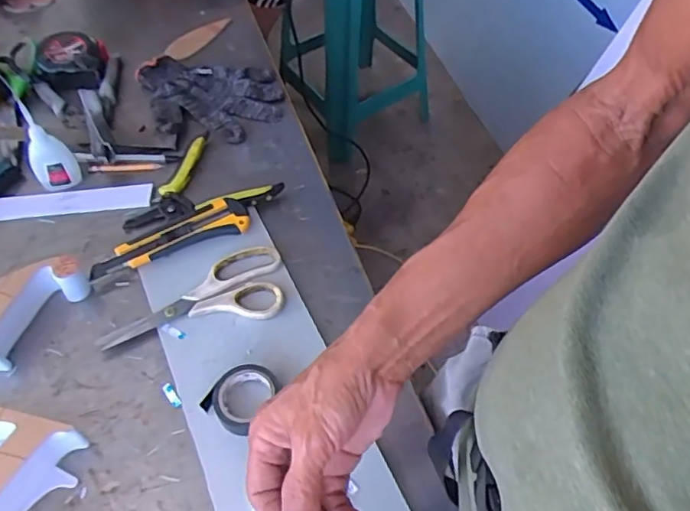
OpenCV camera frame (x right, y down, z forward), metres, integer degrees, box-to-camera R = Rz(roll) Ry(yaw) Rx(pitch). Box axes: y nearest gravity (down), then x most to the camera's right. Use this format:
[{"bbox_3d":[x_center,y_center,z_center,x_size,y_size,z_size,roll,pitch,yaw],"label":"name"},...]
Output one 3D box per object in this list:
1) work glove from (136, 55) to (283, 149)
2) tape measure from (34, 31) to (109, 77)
[{"bbox_3d":[-0.175,-0.206,0.750,0.176,0.025,0.148,-5,54,-1],"label":"work glove"},{"bbox_3d":[-0.361,-0.262,0.777,0.085,0.043,0.074,1,54,-1],"label":"tape measure"}]

